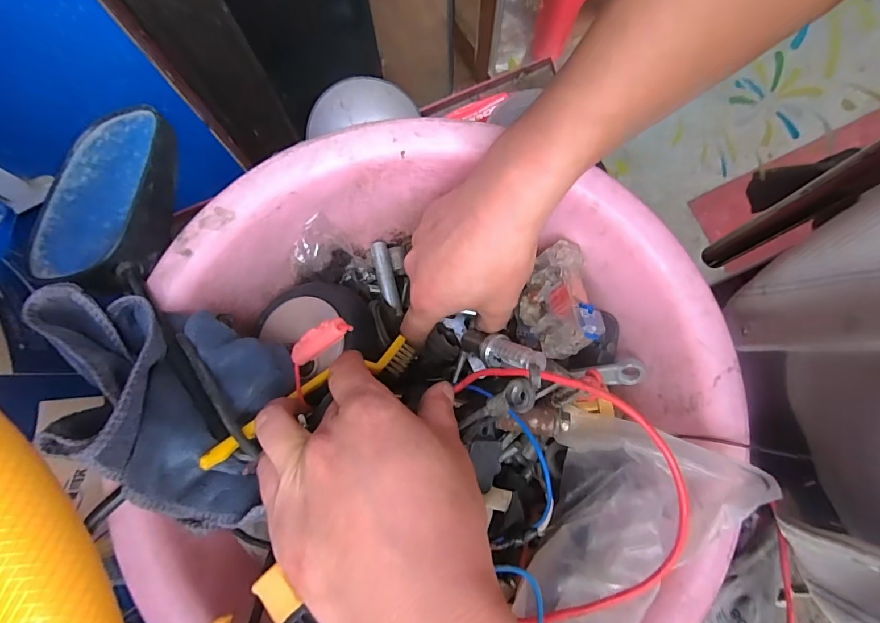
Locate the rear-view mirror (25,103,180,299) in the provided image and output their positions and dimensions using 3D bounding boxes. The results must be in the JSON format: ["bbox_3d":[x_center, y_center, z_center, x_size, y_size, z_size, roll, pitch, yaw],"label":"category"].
[{"bbox_3d":[-0.214,-0.071,0.301,0.094,0.040,0.130,-2,69,18],"label":"rear-view mirror"}]

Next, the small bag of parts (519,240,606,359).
[{"bbox_3d":[0.092,-0.004,0.330,0.030,0.059,0.079,6,56,-29],"label":"small bag of parts"}]

